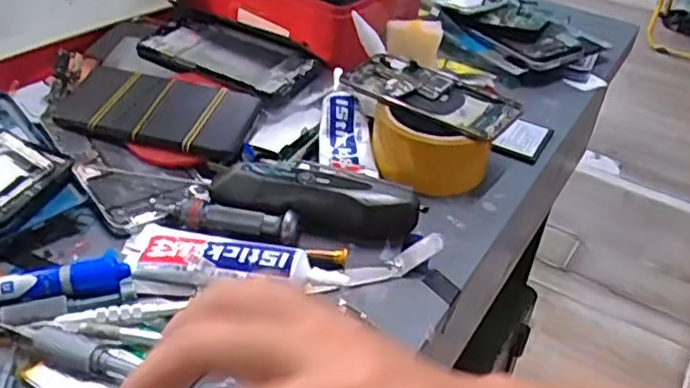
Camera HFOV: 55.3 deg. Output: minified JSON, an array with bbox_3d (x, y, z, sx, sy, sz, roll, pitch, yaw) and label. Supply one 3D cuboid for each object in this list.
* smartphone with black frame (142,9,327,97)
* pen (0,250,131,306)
[{"bbox_3d":[-0.107,-0.129,0.592,0.159,0.014,0.085,21,44,20],"label":"smartphone with black frame"},{"bbox_3d":[-0.193,0.053,0.375,0.130,0.014,0.018,-6,37,-16],"label":"pen"}]

